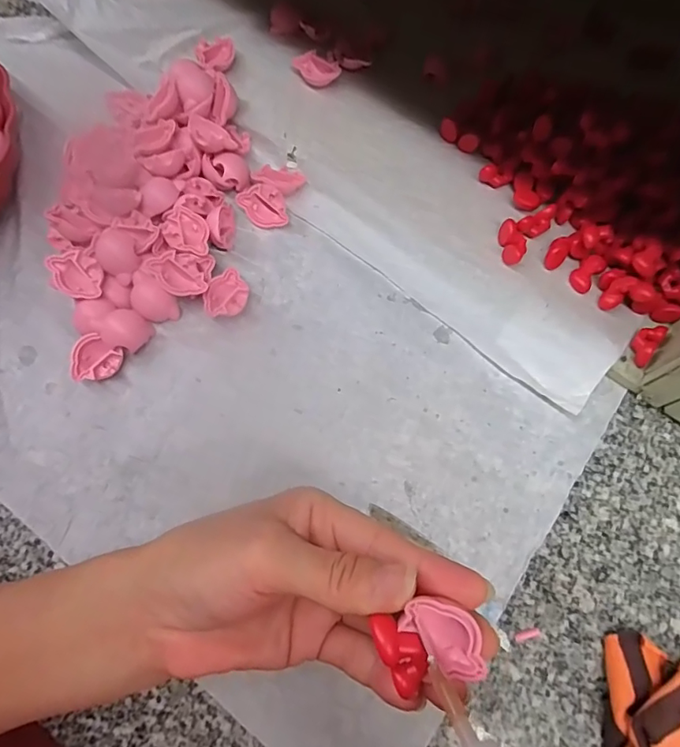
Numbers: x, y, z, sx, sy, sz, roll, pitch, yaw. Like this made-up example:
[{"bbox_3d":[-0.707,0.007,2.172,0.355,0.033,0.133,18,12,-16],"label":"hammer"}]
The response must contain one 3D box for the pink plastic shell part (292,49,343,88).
[{"bbox_3d":[-0.018,-0.234,0.376,0.033,0.012,0.021,44,74,11],"label":"pink plastic shell part"}]

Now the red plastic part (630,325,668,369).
[{"bbox_3d":[0.201,-0.020,0.318,0.015,0.010,0.030,31,88,7],"label":"red plastic part"}]

